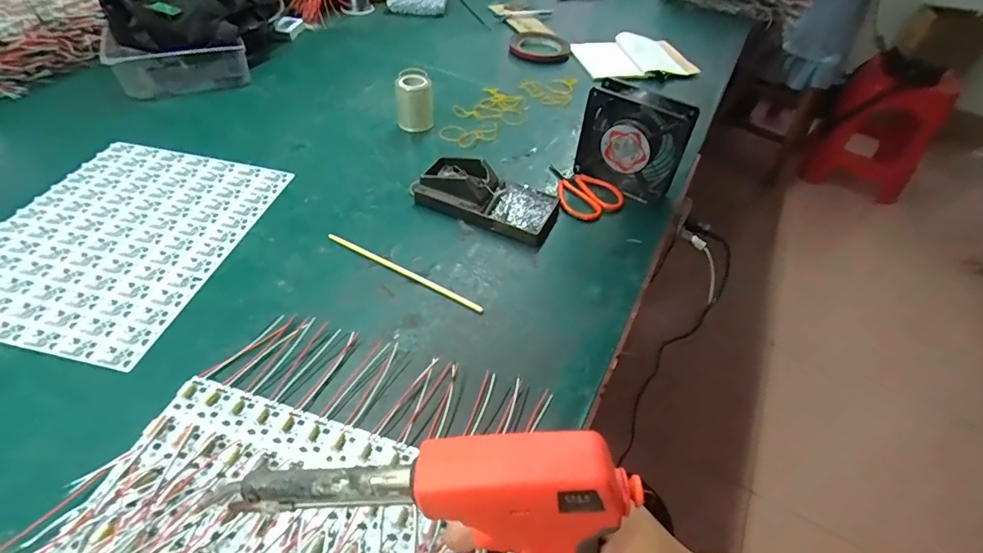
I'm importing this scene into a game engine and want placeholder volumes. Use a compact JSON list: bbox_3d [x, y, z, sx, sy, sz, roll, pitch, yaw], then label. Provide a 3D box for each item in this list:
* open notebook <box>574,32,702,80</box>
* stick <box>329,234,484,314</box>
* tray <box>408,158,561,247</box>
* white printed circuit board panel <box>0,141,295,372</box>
[{"bbox_3d":[0.261,-0.407,0.871,0.201,0.019,0.143,-10,49,-13],"label":"open notebook"},{"bbox_3d":[-0.092,-0.006,0.491,0.190,0.005,0.007,25,51,17],"label":"stick"},{"bbox_3d":[-0.005,-0.099,0.562,0.165,0.038,0.081,22,50,15],"label":"tray"},{"bbox_3d":[-0.394,-0.047,0.504,0.239,0.004,0.283,11,48,5],"label":"white printed circuit board panel"}]

